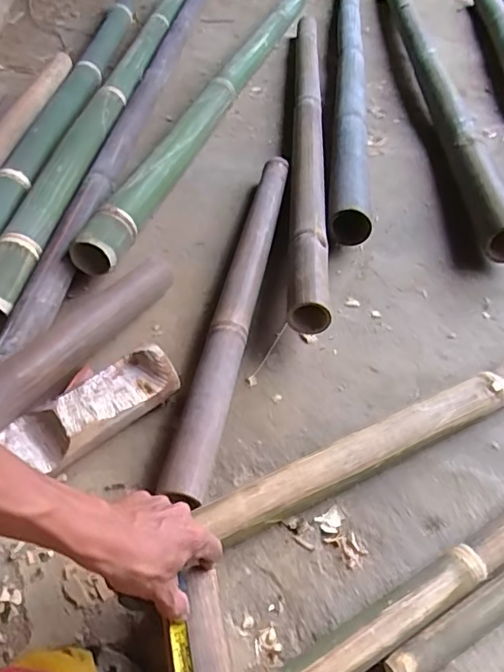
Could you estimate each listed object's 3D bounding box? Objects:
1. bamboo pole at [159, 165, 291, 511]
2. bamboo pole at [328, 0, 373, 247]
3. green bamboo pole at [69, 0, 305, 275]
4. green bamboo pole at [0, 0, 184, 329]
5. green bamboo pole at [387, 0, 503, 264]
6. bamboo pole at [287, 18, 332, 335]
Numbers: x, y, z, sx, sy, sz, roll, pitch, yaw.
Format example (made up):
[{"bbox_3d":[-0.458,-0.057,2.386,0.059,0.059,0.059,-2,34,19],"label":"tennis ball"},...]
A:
[{"bbox_3d":[-0.019,-0.056,0.730,0.055,0.049,0.603,8,48,7],"label":"bamboo pole"},{"bbox_3d":[0.211,-0.560,1.149,0.060,0.084,1.110,6,50,4],"label":"bamboo pole"},{"bbox_3d":[-0.062,-0.494,1.076,0.059,0.059,1.056,14,49,12],"label":"green bamboo pole"},{"bbox_3d":[-0.277,-0.463,1.054,0.059,0.061,1.166,6,50,5],"label":"green bamboo pole"},{"bbox_3d":[0.391,-0.525,1.119,0.077,0.086,1.081,1,50,0],"label":"green bamboo pole"},{"bbox_3d":[0.097,-0.388,0.953,0.058,0.044,0.974,3,48,3],"label":"bamboo pole"}]

